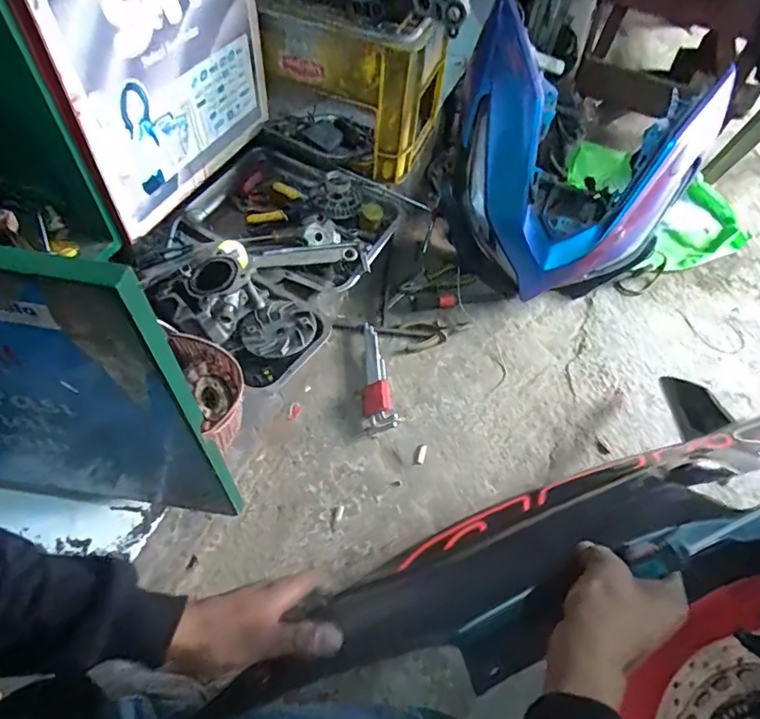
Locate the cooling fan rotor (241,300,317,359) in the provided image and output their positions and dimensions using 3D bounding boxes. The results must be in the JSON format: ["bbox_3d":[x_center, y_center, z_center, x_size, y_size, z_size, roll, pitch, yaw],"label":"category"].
[{"bbox_3d":[-0.153,-0.044,0.765,0.102,0.030,0.103,1,56,-2],"label":"cooling fan rotor"}]

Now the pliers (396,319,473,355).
[{"bbox_3d":[0.102,-0.049,0.971,0.147,0.011,0.067,-8,57,-8],"label":"pliers"}]

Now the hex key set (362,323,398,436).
[{"bbox_3d":[-0.011,0.028,0.896,0.053,0.045,0.209,-6,57,-7],"label":"hex key set"}]

